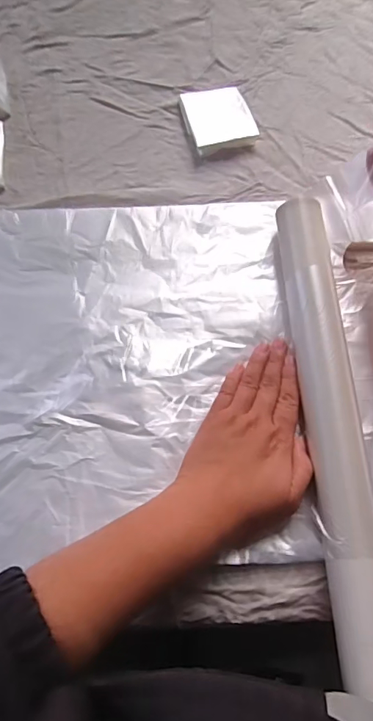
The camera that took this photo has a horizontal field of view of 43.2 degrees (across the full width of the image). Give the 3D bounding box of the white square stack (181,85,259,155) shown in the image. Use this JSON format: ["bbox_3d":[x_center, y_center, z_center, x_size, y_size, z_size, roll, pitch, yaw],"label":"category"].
[{"bbox_3d":[0.032,-0.252,0.487,0.066,0.012,0.082,-14,69,-5],"label":"white square stack"}]

